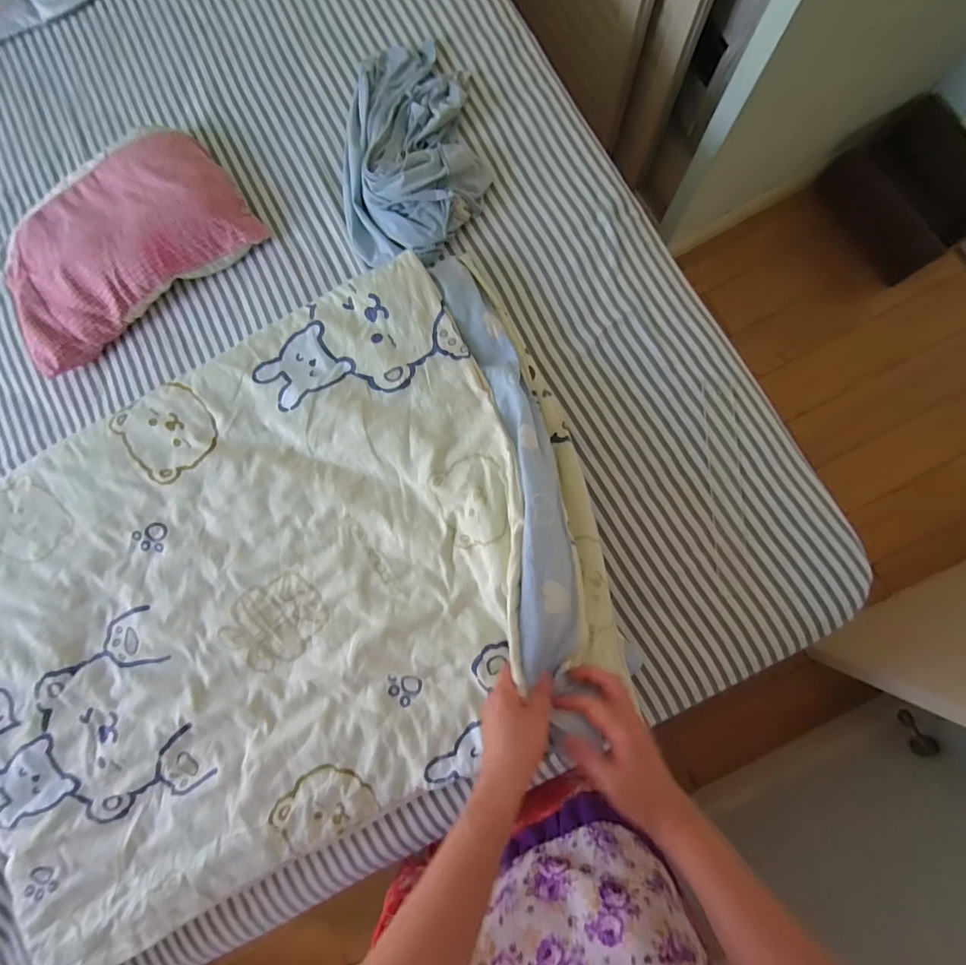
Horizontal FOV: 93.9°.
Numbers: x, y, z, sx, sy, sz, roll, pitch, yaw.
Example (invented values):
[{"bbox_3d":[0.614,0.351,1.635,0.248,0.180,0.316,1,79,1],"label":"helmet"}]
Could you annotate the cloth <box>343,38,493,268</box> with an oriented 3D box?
[{"bbox_3d":[-0.117,-0.515,0.685,0.213,0.065,0.352,-11,84,1],"label":"cloth"}]

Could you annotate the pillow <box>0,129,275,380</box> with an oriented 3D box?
[{"bbox_3d":[-0.570,-0.374,0.699,0.392,0.070,0.227,-35,84,-1],"label":"pillow"}]

